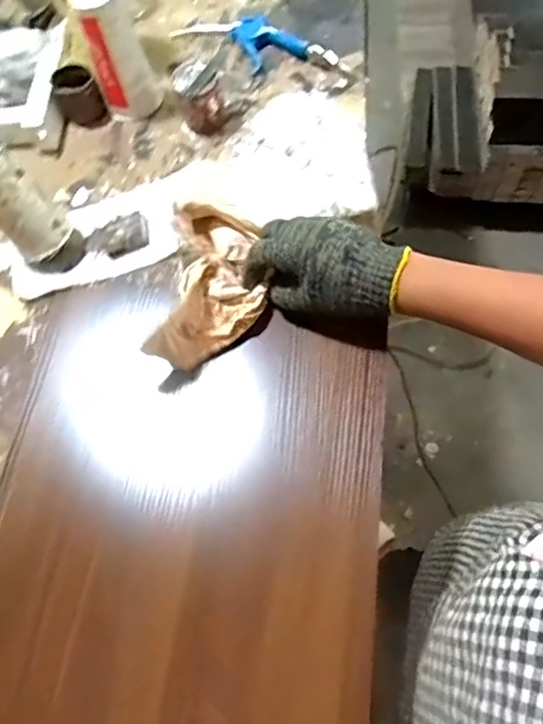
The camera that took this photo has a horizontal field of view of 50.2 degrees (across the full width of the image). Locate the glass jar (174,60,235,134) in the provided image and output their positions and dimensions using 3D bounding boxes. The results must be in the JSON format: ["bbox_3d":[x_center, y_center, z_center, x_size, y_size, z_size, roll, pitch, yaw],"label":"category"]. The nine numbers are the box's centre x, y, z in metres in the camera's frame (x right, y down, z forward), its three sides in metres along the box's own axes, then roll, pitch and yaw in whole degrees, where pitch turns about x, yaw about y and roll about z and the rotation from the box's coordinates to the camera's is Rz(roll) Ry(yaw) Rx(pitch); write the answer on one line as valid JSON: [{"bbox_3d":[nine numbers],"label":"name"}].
[{"bbox_3d":[-0.093,-0.370,0.800,0.070,0.084,0.074,-1,65,2],"label":"glass jar"}]

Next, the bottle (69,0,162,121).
[{"bbox_3d":[-0.208,-0.424,0.794,0.080,0.160,0.075,-16,66,-5],"label":"bottle"}]

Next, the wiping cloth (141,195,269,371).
[{"bbox_3d":[-0.055,-0.076,0.549,0.095,0.051,0.173,4,66,4],"label":"wiping cloth"}]

